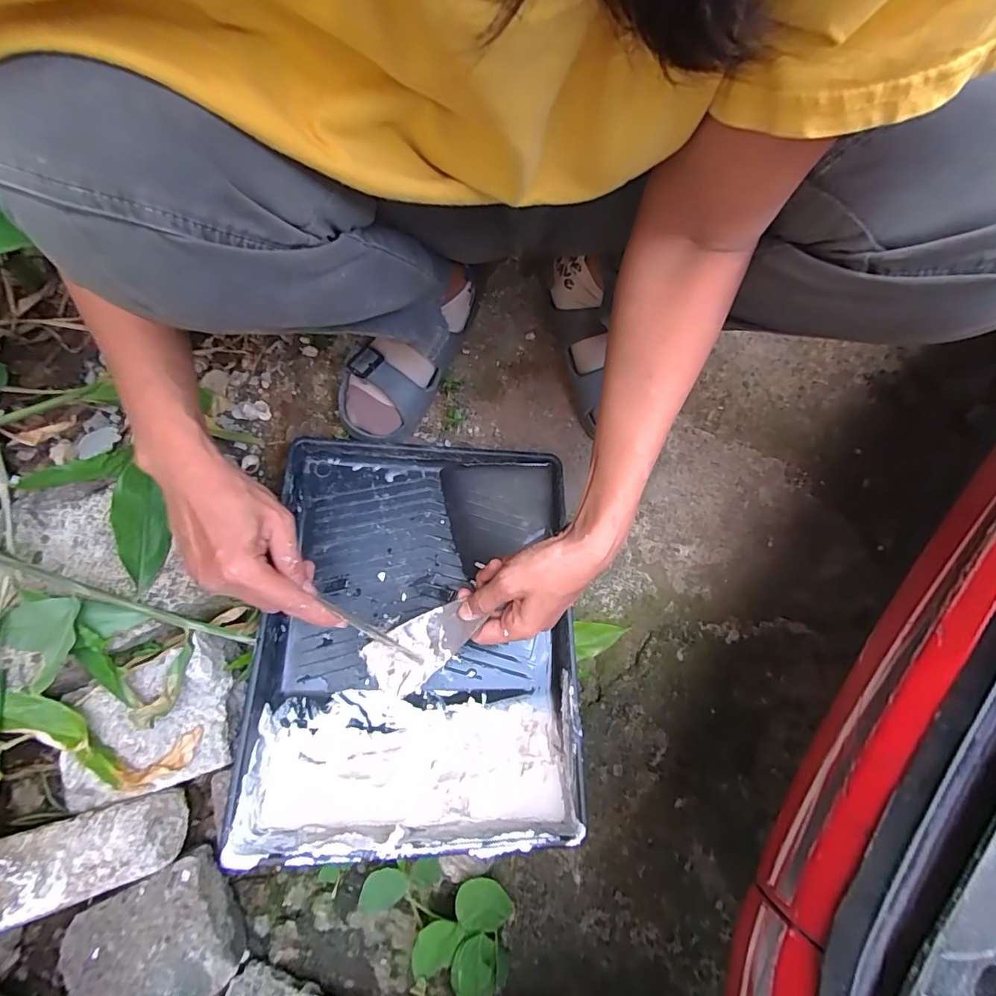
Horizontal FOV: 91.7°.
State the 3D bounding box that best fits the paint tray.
[{"bbox_3d":[-0.068,0.115,0.457,0.271,0.098,0.347,1,75,-2],"label":"paint tray"}]

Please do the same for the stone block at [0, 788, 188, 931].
[{"bbox_3d":[-0.357,0.300,0.401,0.161,0.050,0.065,-15,76,-6],"label":"stone block"}]

